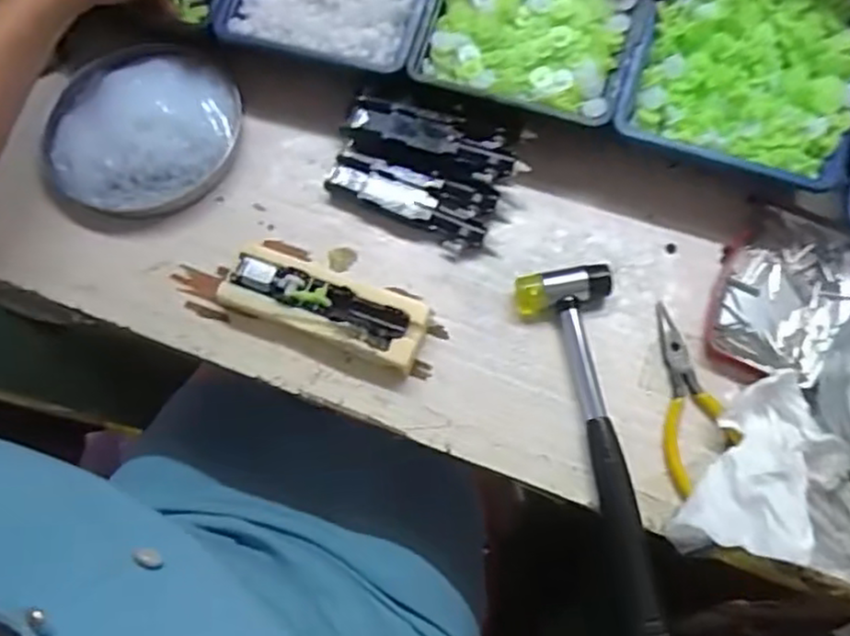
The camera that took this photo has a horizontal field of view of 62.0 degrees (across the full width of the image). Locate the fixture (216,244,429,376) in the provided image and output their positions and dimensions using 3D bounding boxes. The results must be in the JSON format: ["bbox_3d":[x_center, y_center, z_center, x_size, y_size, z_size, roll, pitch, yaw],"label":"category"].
[{"bbox_3d":[-0.066,-0.009,0.476,0.136,0.025,0.048,20,73,9],"label":"fixture"}]

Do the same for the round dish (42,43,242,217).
[{"bbox_3d":[-0.213,-0.146,0.534,0.139,0.023,0.137,-1,71,2],"label":"round dish"}]

